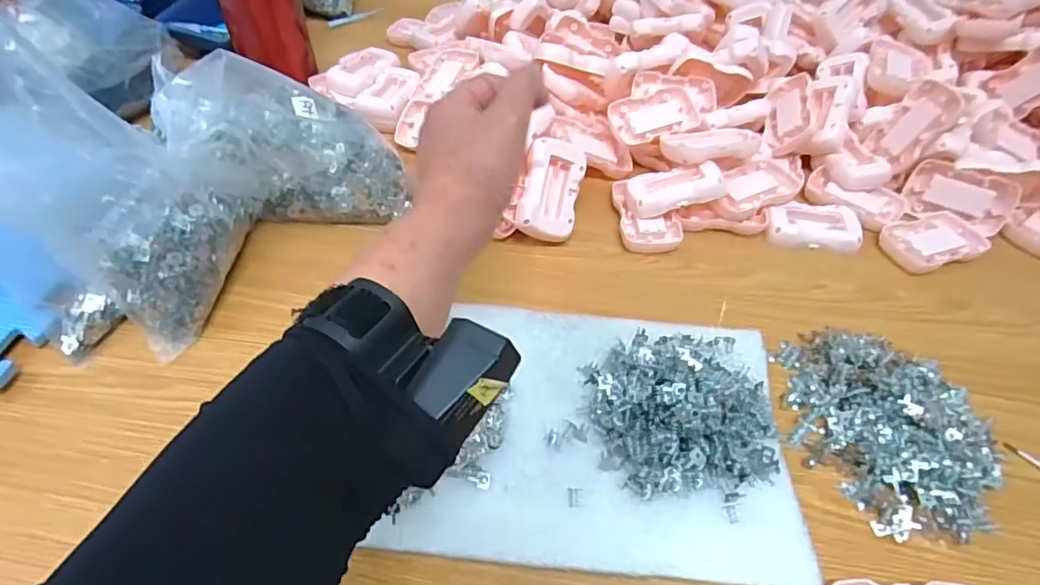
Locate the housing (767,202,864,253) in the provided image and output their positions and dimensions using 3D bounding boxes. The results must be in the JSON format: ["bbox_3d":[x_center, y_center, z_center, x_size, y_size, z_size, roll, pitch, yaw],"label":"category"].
[{"bbox_3d":[0.271,-0.060,0.515,0.080,0.023,0.046,3,49,1],"label":"housing"}]

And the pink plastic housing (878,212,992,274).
[{"bbox_3d":[0.378,-0.046,0.511,0.088,0.018,0.057,-14,51,-14],"label":"pink plastic housing"}]

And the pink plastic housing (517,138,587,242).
[{"bbox_3d":[0.029,-0.088,0.485,0.049,0.015,0.083,13,88,-22],"label":"pink plastic housing"}]

